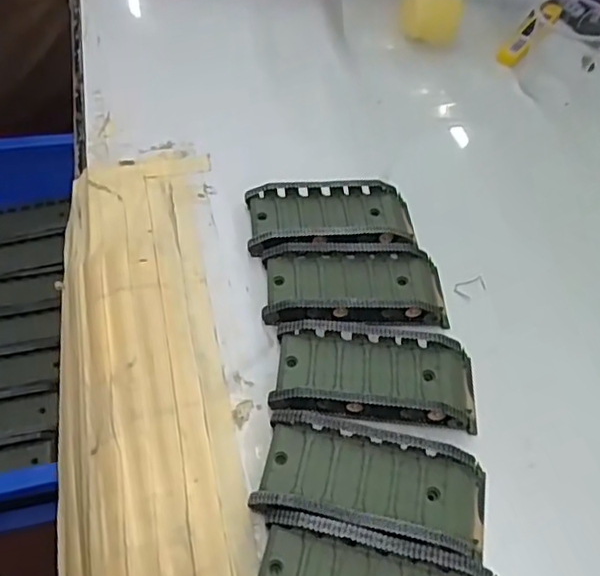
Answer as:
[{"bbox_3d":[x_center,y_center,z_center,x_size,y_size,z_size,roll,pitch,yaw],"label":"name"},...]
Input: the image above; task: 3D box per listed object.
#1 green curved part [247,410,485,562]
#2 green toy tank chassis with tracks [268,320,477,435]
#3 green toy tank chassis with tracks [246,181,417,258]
[{"bbox_3d":[0.032,0.084,0.266,0.095,0.019,0.045,13,52,3],"label":"green curved part"},{"bbox_3d":[0.037,0.041,0.300,0.095,0.020,0.049,7,51,-2],"label":"green toy tank chassis with tracks"},{"bbox_3d":[0.018,-0.040,0.362,0.095,0.018,0.048,-1,52,-8],"label":"green toy tank chassis with tracks"}]

